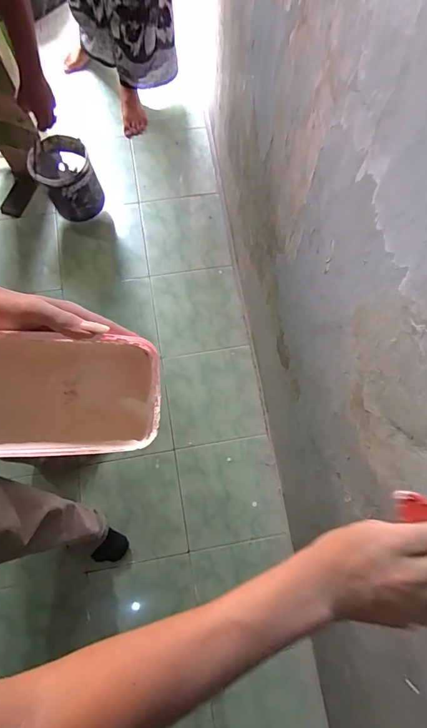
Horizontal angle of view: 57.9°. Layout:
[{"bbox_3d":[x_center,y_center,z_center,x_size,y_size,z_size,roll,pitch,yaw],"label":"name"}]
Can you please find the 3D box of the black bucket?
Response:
[{"bbox_3d":[-0.463,-0.596,1.221,0.168,0.195,0.214,-21,77,-7],"label":"black bucket"}]

